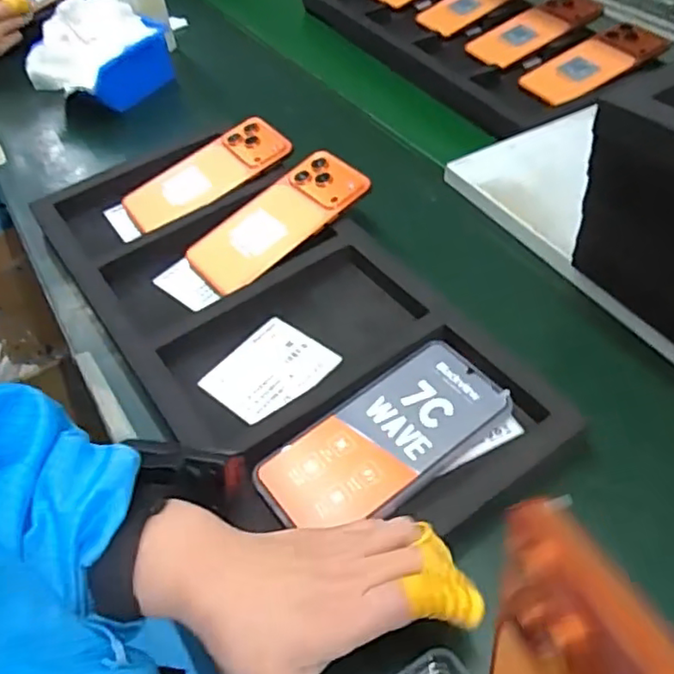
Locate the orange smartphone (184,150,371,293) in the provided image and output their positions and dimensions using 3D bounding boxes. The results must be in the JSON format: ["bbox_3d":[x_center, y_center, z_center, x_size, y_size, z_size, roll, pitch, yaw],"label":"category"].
[{"bbox_3d":[-0.052,-0.102,0.545,0.161,0.007,0.079,-42,60,-10],"label":"orange smartphone"}]

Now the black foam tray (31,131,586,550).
[{"bbox_3d":[-0.070,-0.027,0.503,0.225,0.042,0.483,-31,54,-22],"label":"black foam tray"}]

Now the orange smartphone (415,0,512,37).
[{"bbox_3d":[0.189,-0.459,0.844,0.153,0.018,0.084,-27,50,4],"label":"orange smartphone"}]

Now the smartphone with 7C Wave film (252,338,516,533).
[{"bbox_3d":[0.031,0.067,0.405,0.163,0.006,0.079,-30,53,-15],"label":"smartphone with 7C Wave film"}]

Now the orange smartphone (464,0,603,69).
[{"bbox_3d":[0.251,-0.385,0.778,0.166,0.015,0.088,-29,51,-3],"label":"orange smartphone"}]

